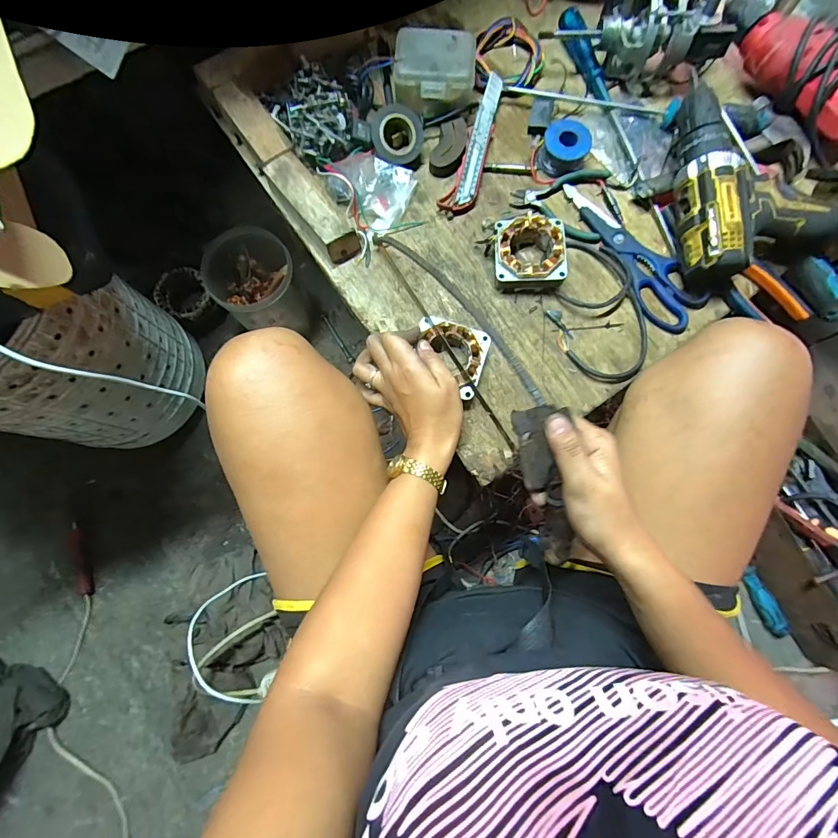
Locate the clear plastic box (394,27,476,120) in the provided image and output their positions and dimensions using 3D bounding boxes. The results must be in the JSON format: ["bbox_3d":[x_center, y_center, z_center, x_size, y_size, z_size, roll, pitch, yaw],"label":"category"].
[{"bbox_3d":[0.018,-0.404,0.489,0.090,0.046,0.070,2,79,0],"label":"clear plastic box"}]

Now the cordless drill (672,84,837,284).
[{"bbox_3d":[0.380,-0.249,0.450,0.208,0.086,0.188,-4,79,-2],"label":"cordless drill"}]

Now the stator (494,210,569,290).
[{"bbox_3d":[0.120,-0.183,0.464,0.074,0.034,0.074,-1,79,-1],"label":"stator"}]

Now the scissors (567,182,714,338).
[{"bbox_3d":[0.240,-0.192,0.478,0.061,0.012,0.210,-34,81,-7],"label":"scissors"}]

